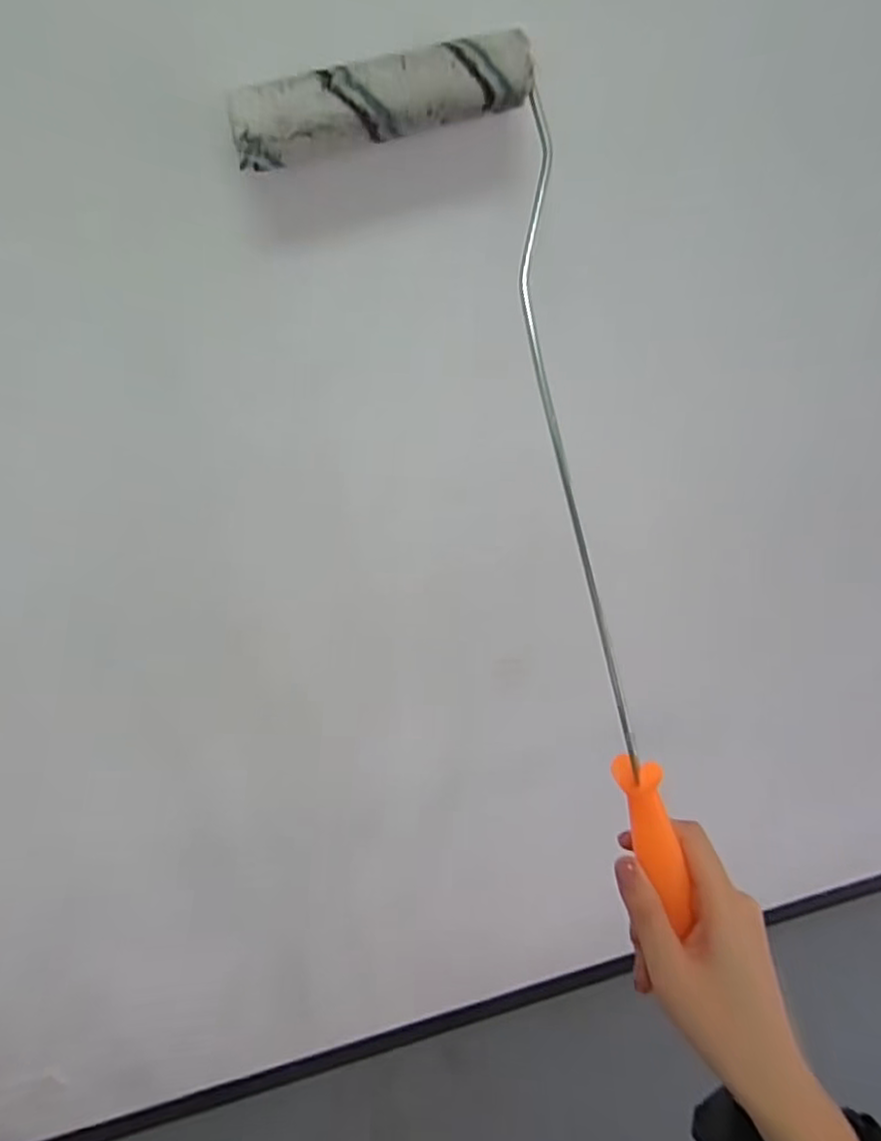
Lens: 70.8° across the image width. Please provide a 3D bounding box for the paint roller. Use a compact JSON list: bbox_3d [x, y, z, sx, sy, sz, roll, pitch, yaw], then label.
[{"bbox_3d":[0.038,-0.031,0.327,0.151,0.459,0.051,-19,5,-21],"label":"paint roller"}]

